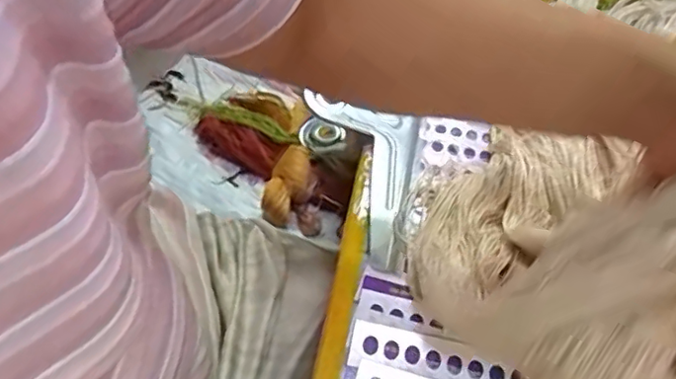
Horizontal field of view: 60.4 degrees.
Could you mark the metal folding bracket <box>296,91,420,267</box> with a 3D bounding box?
[{"bbox_3d":[0.009,-0.011,0.470,0.104,0.050,0.171,10,51,4],"label":"metal folding bracket"}]

